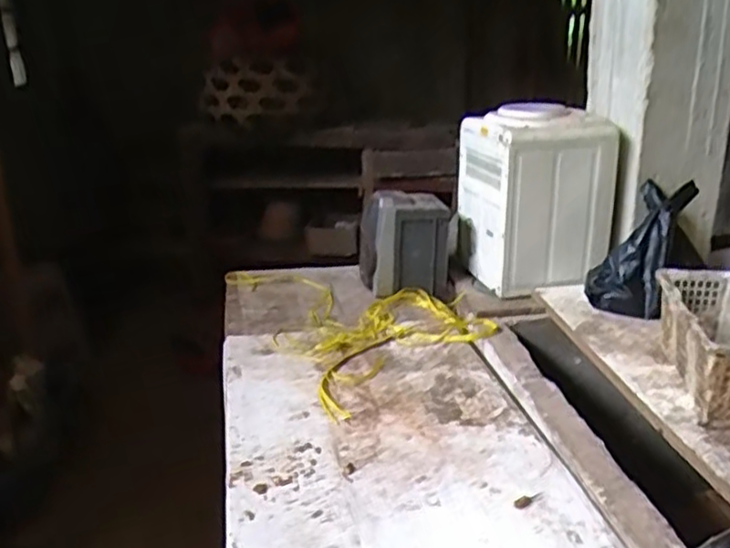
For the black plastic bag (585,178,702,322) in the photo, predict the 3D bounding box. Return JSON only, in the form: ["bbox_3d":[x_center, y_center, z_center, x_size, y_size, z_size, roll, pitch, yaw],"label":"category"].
[{"bbox_3d":[0.630,-0.069,1.558,0.097,0.340,0.182,30,-3,-39],"label":"black plastic bag"}]

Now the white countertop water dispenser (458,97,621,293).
[{"bbox_3d":[0.437,-0.210,1.782,0.313,0.409,0.304,-5,20,-9],"label":"white countertop water dispenser"}]

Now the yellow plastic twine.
[{"bbox_3d":[-0.002,0.097,1.678,0.487,0.024,0.763,-10,22,-23],"label":"yellow plastic twine"}]

